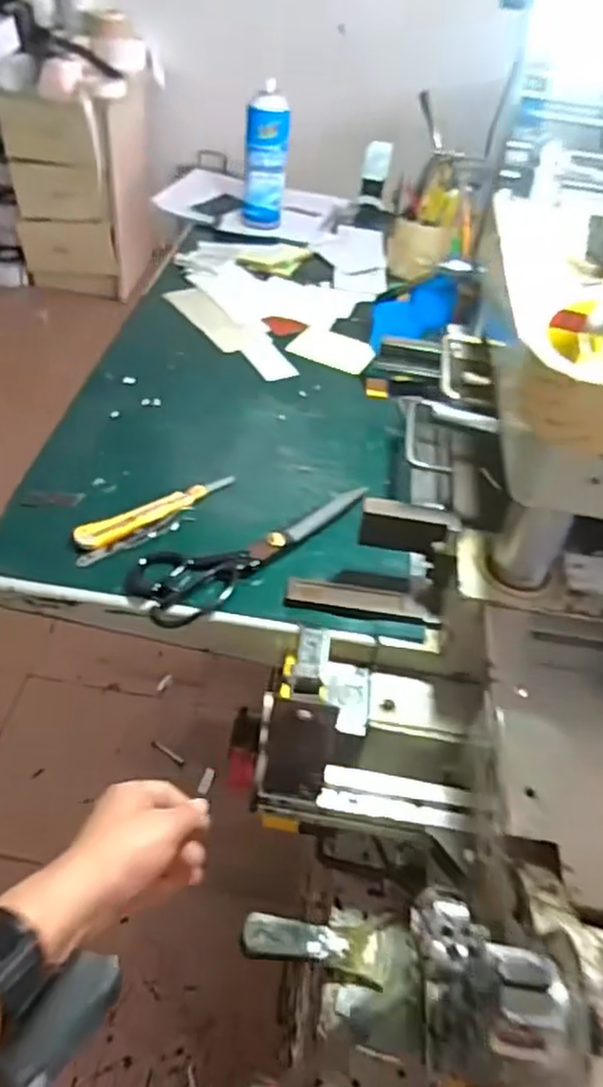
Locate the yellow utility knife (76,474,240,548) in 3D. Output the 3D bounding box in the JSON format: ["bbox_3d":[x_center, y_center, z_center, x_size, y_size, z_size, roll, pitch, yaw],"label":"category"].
[{"bbox_3d":[-0.135,-0.034,0.667,0.163,0.009,0.030,-25,53,-29],"label":"yellow utility knife"}]

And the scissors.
[{"bbox_3d":[-0.045,-0.007,0.654,0.076,0.019,0.248,37,52,27],"label":"scissors"}]

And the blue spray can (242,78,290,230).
[{"bbox_3d":[-0.055,-0.584,1.087,0.062,0.189,0.061,4,45,-4],"label":"blue spray can"}]

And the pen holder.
[{"bbox_3d":[0.194,-0.466,1.044,0.117,0.145,0.070,10,45,2],"label":"pen holder"}]

